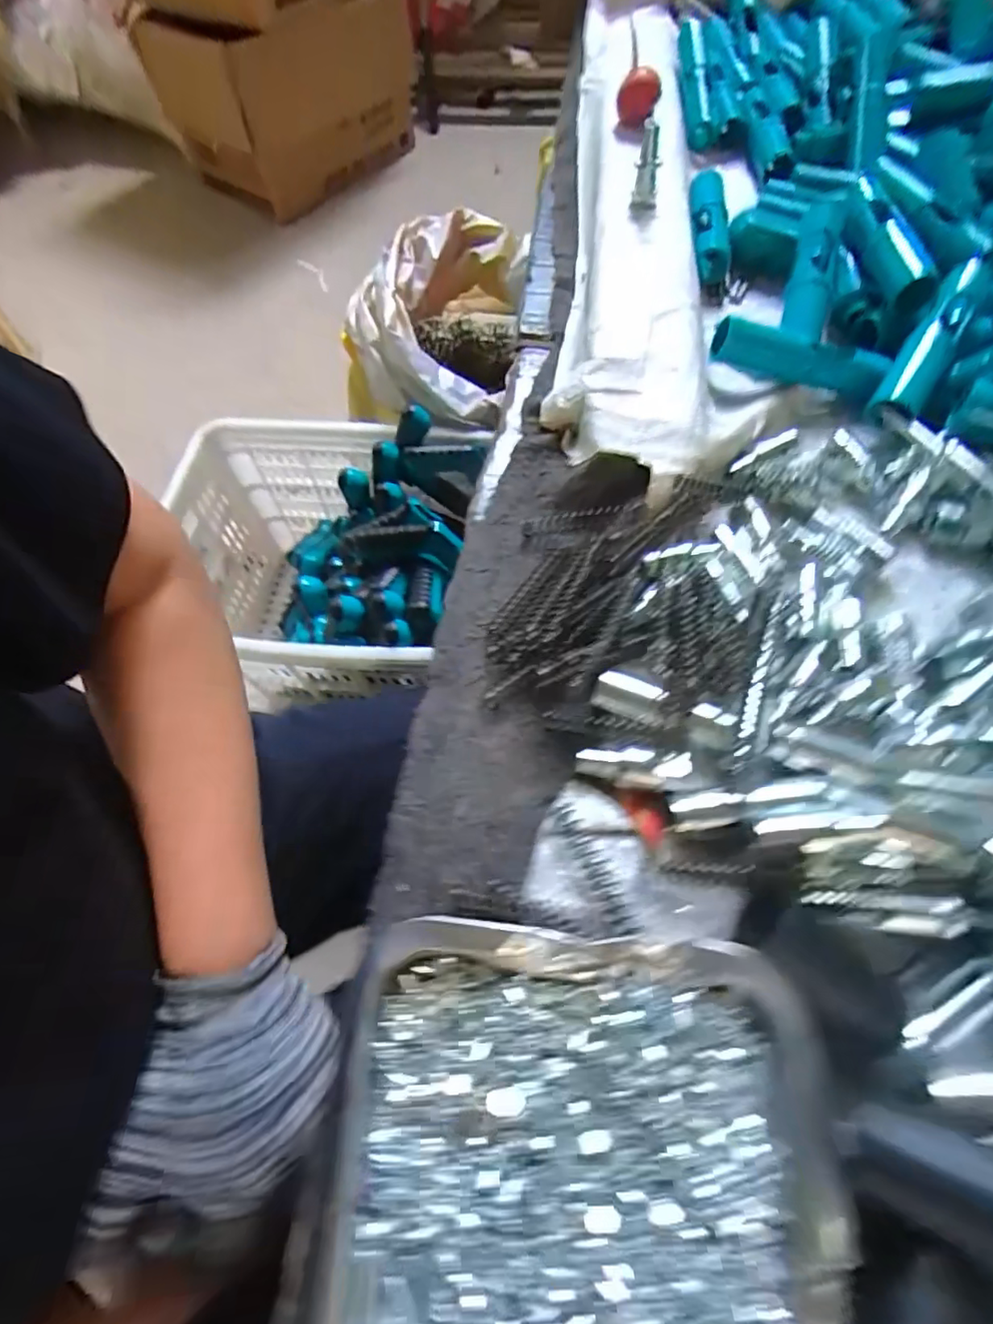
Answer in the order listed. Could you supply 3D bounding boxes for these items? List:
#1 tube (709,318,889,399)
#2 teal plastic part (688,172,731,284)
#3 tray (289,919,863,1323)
[{"bbox_3d":[0.208,-0.212,0.407,0.118,0.030,0.020,12,61,-5],"label":"tube"},{"bbox_3d":[0.180,-0.364,0.495,0.031,0.032,0.120,4,61,6],"label":"teal plastic part"},{"bbox_3d":[0.022,0.229,0.189,0.186,0.034,0.251,2,61,5],"label":"tray"}]

